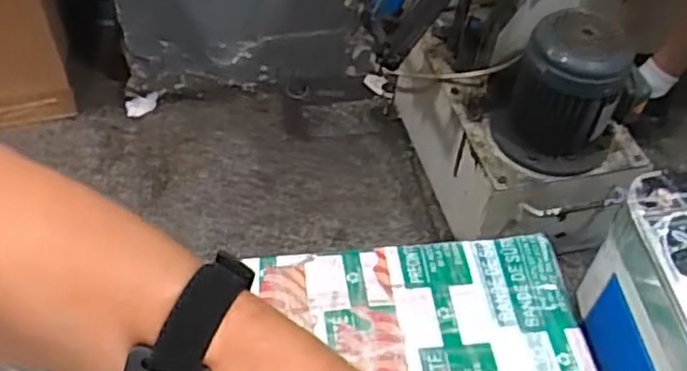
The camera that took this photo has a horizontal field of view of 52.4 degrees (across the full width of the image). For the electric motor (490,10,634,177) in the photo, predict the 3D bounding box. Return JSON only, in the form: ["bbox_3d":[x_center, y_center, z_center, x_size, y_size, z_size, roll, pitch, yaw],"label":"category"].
[{"bbox_3d":[0.376,-0.158,1.192,0.215,0.220,0.183,13,49,8],"label":"electric motor"}]

